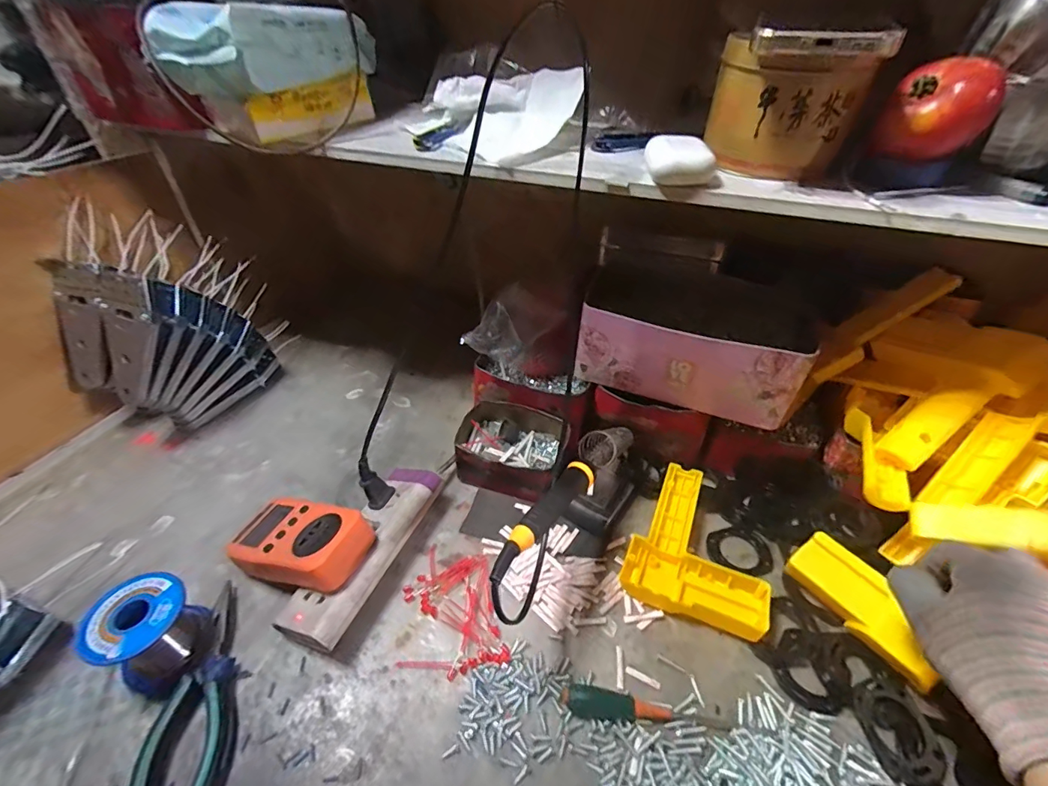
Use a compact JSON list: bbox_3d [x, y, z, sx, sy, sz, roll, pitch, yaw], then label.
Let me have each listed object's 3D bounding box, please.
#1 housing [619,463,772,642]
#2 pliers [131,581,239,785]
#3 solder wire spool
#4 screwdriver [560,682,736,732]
[{"bbox_3d":[0.164,0.142,0.415,0.115,0.028,0.146,17,43,18],"label":"housing"},{"bbox_3d":[-0.232,0.220,0.328,0.050,0.020,0.156,-6,41,-8],"label":"pliers"},{"bbox_3d":[-0.278,0.182,0.335,0.067,0.065,0.061,0,40,0],"label":"solder wire spool"},{"bbox_3d":[0.088,0.228,0.319,0.119,0.019,0.019,6,40,6],"label":"screwdriver"}]

